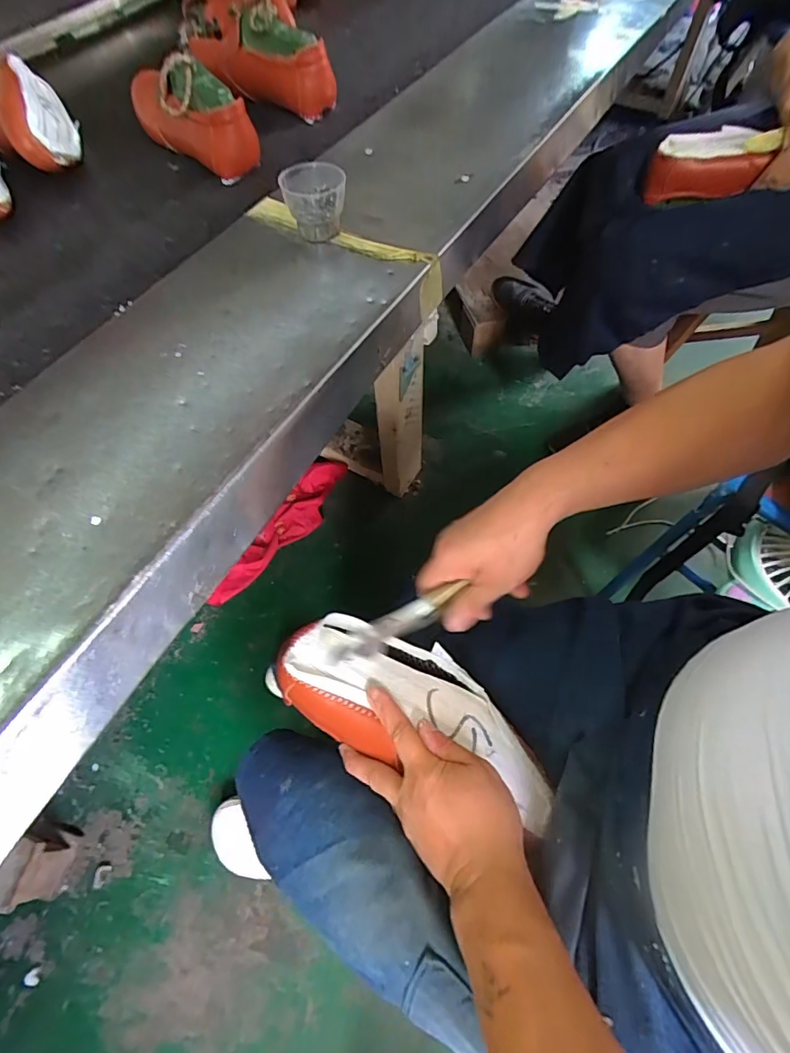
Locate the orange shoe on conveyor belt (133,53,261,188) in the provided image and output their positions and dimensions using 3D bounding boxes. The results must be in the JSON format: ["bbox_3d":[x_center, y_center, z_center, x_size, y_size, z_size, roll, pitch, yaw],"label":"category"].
[{"bbox_3d":[-0.288,-0.559,0.651,0.067,0.101,0.251,-42,67,-17],"label":"orange shoe on conveyor belt"}]

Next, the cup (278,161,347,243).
[{"bbox_3d":[-0.079,-0.325,0.503,0.060,0.055,0.067,-14,62,-6],"label":"cup"}]

